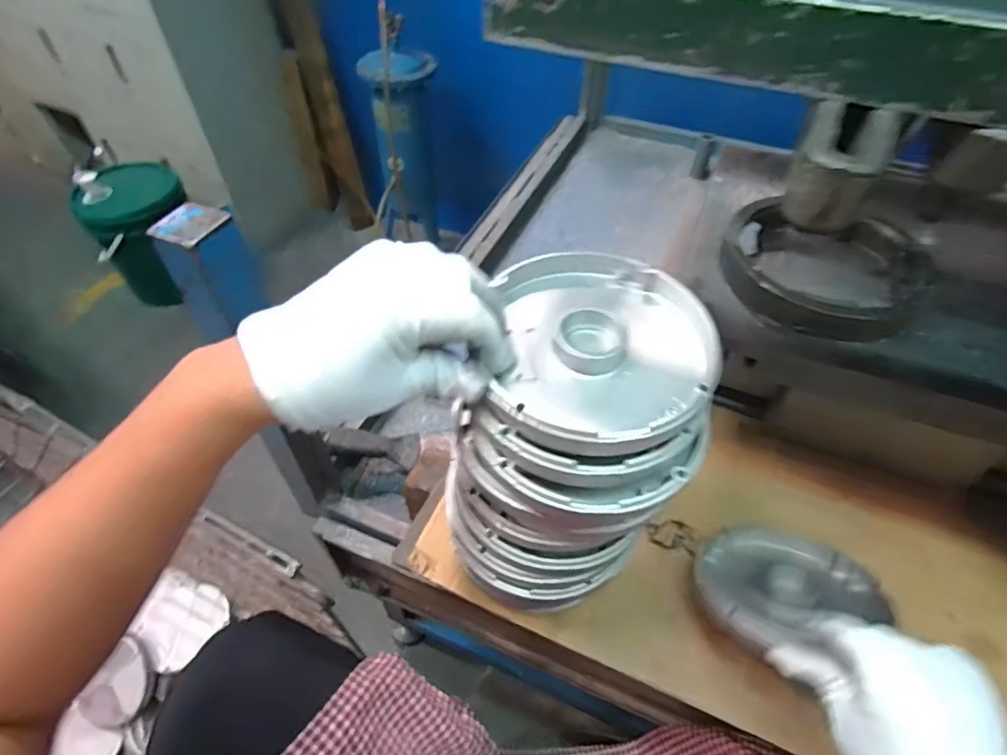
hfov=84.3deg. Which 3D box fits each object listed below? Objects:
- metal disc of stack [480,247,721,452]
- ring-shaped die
[{"bbox_3d":[0.058,-0.018,0.322,0.121,0.025,0.139,4,51,2],"label":"metal disc of stack"},{"bbox_3d":[0.271,-0.098,0.477,0.156,0.029,0.158,30,56,21],"label":"ring-shaped die"}]

